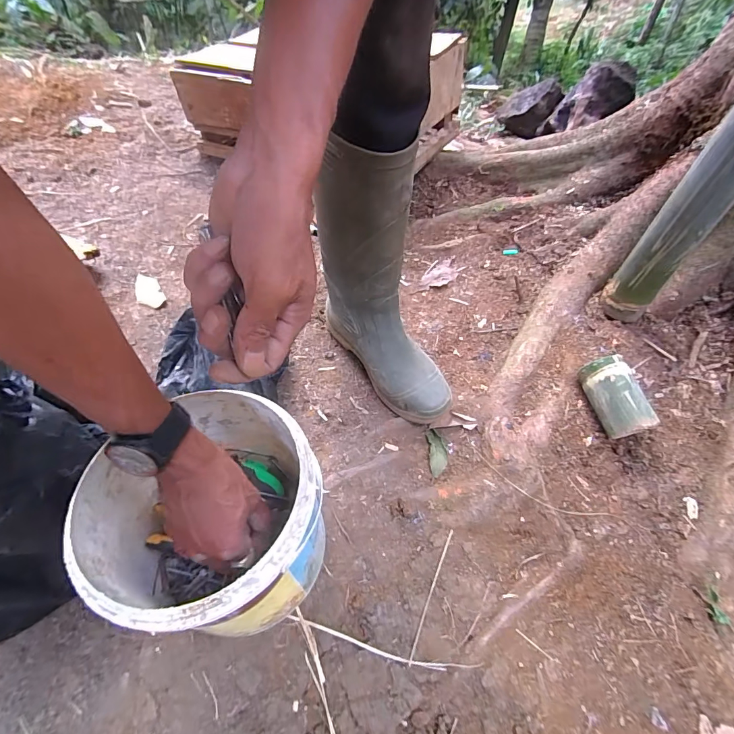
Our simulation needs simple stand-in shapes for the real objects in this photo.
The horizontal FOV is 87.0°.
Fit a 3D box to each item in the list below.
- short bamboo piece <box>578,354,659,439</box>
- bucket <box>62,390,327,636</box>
[{"bbox_3d":[0.335,0.040,0.520,0.054,0.055,0.105,-10,54,-10],"label":"short bamboo piece"},{"bbox_3d":[-0.134,0.141,0.362,0.169,0.163,0.179,1,55,-1],"label":"bucket"}]

